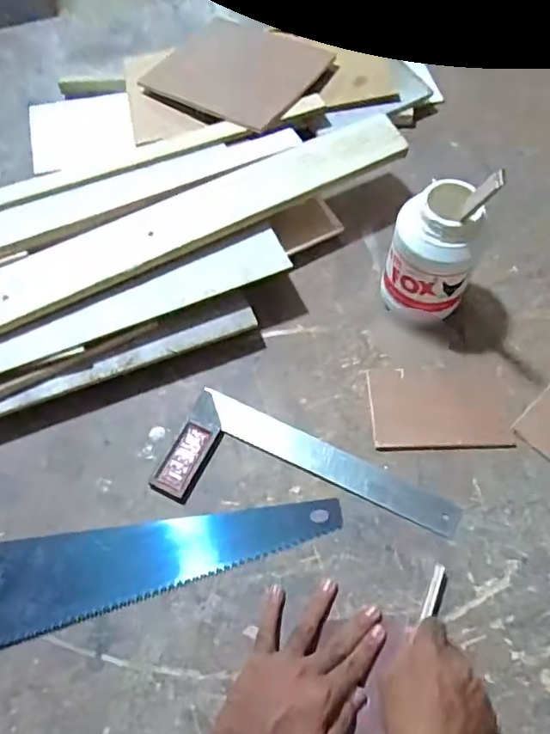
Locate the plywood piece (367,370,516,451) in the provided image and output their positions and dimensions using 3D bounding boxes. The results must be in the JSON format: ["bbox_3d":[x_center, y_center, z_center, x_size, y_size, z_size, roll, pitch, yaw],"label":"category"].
[{"bbox_3d":[0.186,0.047,0.623,0.154,0.006,0.095,-1,63,1],"label":"plywood piece"}]

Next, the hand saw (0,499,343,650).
[{"bbox_3d":[-0.189,0.208,0.543,0.512,0.027,0.109,-10,64,-3],"label":"hand saw"}]

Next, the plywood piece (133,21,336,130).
[{"bbox_3d":[-0.062,-0.442,0.823,0.263,0.015,0.201,29,66,23],"label":"plywood piece"}]

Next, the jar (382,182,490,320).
[{"bbox_3d":[0.171,-0.118,0.619,0.088,0.162,0.077,14,64,8],"label":"jar"}]

